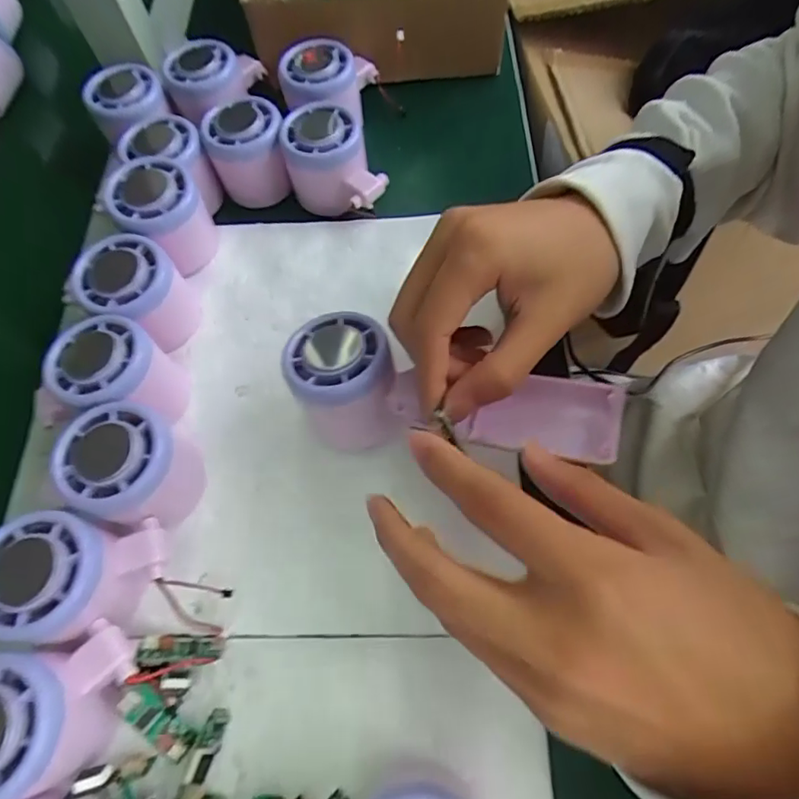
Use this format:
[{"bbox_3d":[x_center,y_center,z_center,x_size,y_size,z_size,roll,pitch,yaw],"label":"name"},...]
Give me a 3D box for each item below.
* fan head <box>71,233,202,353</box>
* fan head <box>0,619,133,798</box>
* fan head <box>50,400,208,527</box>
[{"bbox_3d":[-0.158,-0.063,0.332,0.054,0.054,0.056,-2,65,3],"label":"fan head"},{"bbox_3d":[-0.153,0.135,0.231,0.072,0.047,0.059,-17,65,-4],"label":"fan head"},{"bbox_3d":[-0.137,0.036,0.281,0.054,0.057,0.055,-2,65,3],"label":"fan head"}]

